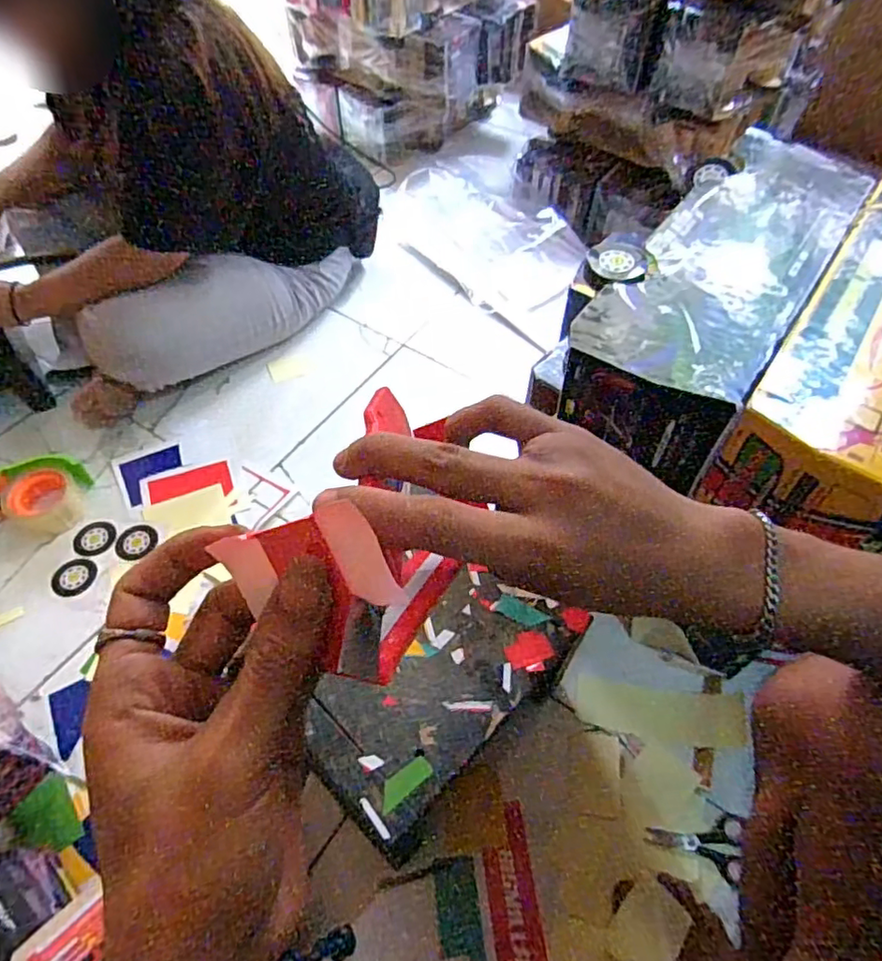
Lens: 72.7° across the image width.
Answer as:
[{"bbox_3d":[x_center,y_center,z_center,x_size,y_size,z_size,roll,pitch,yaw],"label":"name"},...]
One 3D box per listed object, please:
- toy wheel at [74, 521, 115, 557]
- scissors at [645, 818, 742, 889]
[{"bbox_3d":[-0.499,0.083,0.864,0.050,0.010,0.056,25,59,15],"label":"toy wheel"},{"bbox_3d":[0.278,0.398,0.654,0.100,0.004,0.061,-1,54,13],"label":"scissors"}]

